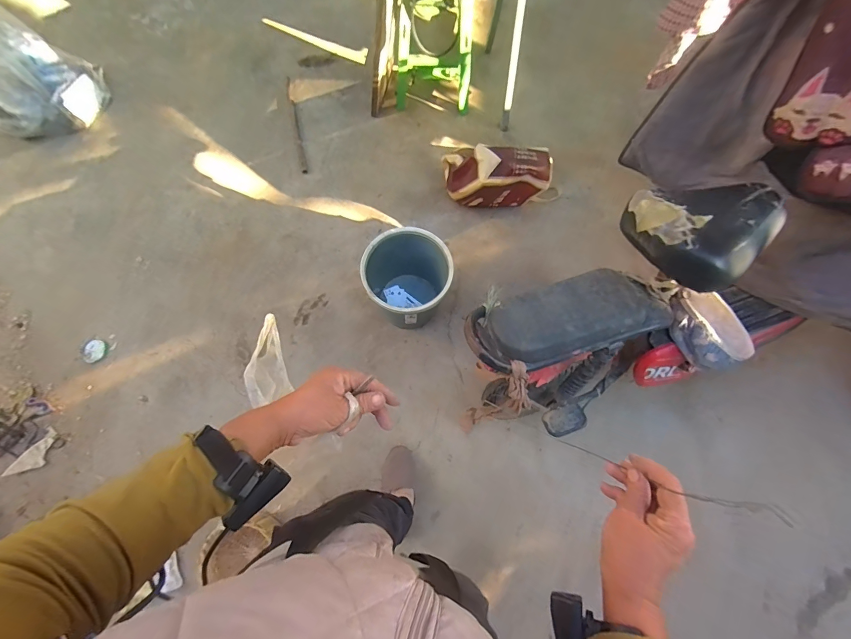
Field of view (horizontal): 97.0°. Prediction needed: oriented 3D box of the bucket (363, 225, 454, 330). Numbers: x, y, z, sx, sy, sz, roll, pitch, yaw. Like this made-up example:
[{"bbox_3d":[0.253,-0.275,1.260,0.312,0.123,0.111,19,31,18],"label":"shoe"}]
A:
[{"bbox_3d":[-0.057,-0.122,1.197,0.249,0.277,0.270,1,72,-2],"label":"bucket"}]

